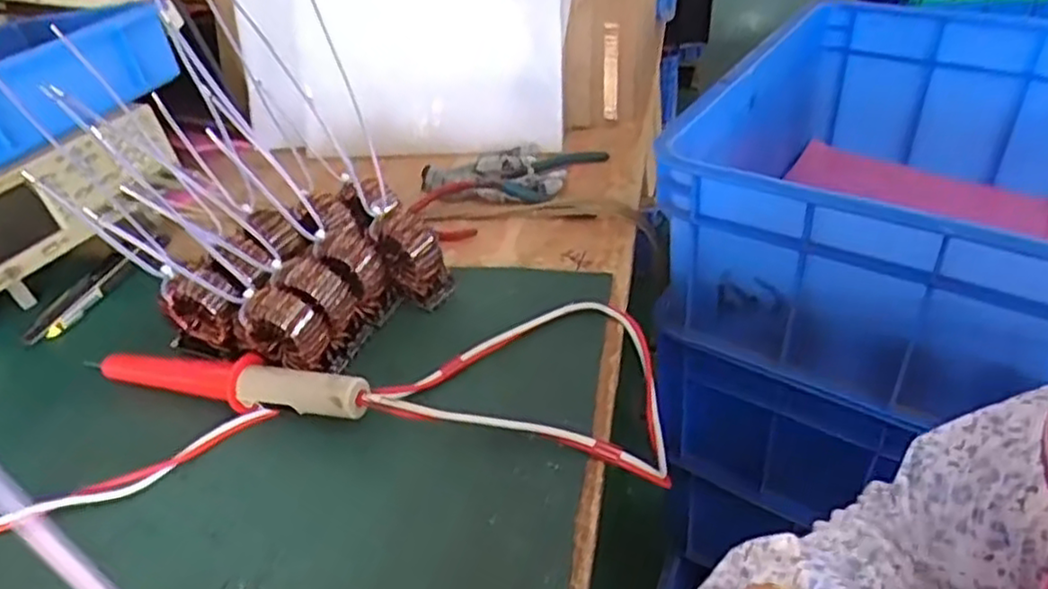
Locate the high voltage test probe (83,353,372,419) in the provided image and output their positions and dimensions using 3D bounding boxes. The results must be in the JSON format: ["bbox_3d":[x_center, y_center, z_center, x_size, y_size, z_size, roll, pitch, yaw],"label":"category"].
[{"bbox_3d":[-0.226,0.062,0.541,0.245,0.038,0.038,8,41,16],"label":"high voltage test probe"}]

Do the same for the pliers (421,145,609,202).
[{"bbox_3d":[-0.009,-0.128,0.772,0.200,0.028,0.095,-6,39,-1],"label":"pliers"}]

